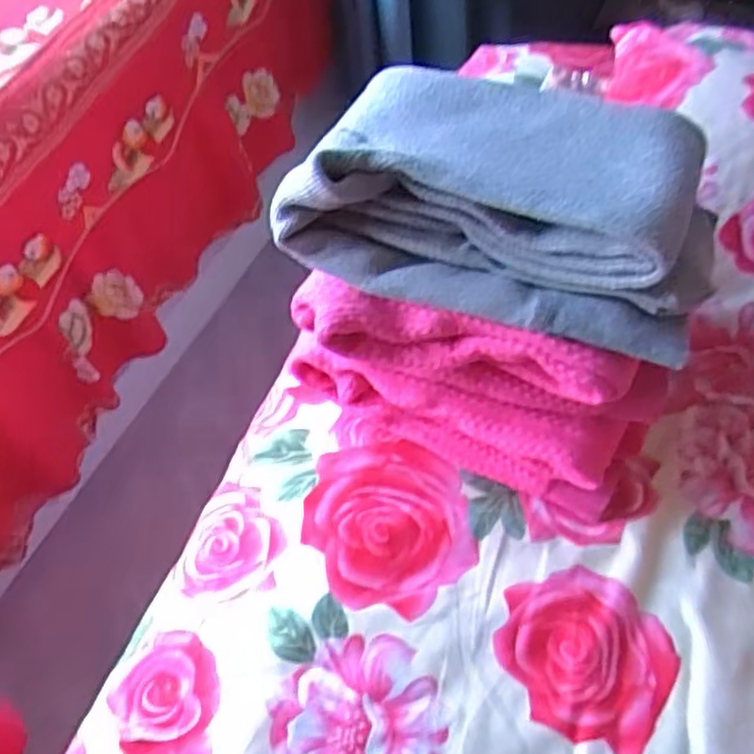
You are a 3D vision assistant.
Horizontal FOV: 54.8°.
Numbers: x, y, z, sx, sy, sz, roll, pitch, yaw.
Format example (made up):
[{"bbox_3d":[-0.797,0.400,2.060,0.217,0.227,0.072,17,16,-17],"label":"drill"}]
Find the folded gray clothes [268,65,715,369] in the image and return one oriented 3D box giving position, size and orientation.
[{"bbox_3d":[0.080,-0.116,0.450,0.243,0.070,0.147,16,59,16],"label":"folded gray clothes"}]

